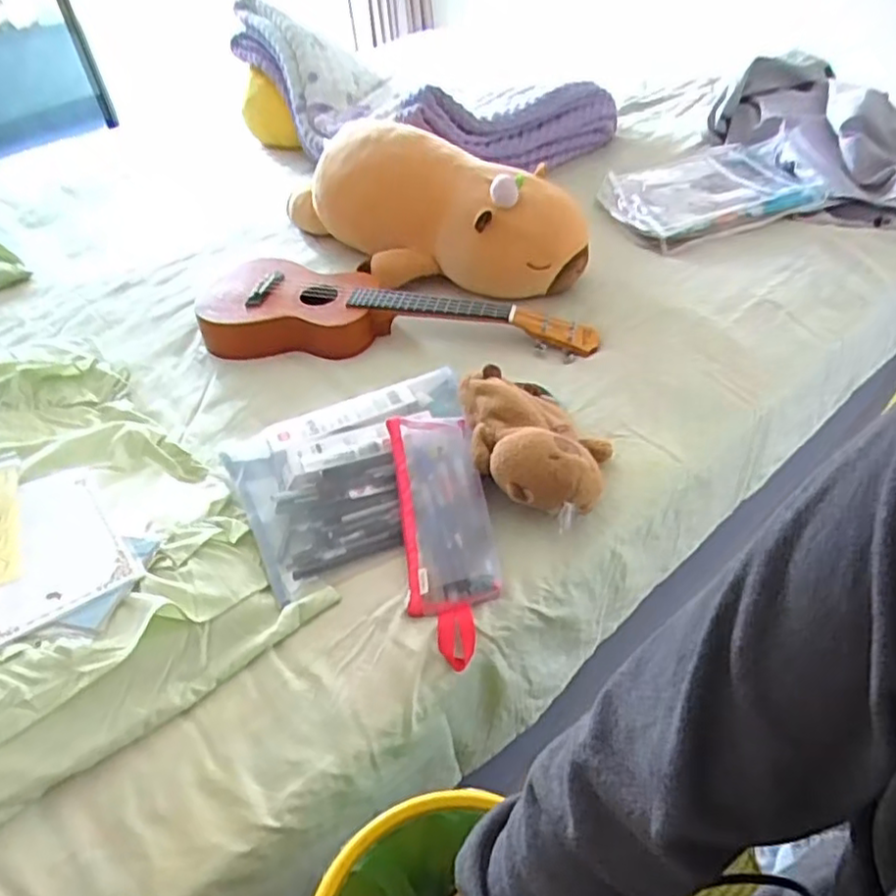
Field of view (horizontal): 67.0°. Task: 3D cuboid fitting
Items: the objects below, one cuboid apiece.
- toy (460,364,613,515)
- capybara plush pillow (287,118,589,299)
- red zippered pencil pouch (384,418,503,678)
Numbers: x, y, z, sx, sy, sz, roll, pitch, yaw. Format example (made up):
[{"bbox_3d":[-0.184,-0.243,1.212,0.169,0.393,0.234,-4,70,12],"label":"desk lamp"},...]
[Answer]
[{"bbox_3d":[0.104,-0.016,0.786,0.158,0.089,0.226,-9,43,-2],"label":"toy"},{"bbox_3d":[-0.047,-0.415,1.114,0.546,0.182,0.192,27,52,31],"label":"capybara plush pillow"},{"bbox_3d":[-0.003,0.082,0.725,0.094,0.026,0.284,-8,56,-2],"label":"red zippered pencil pouch"}]

